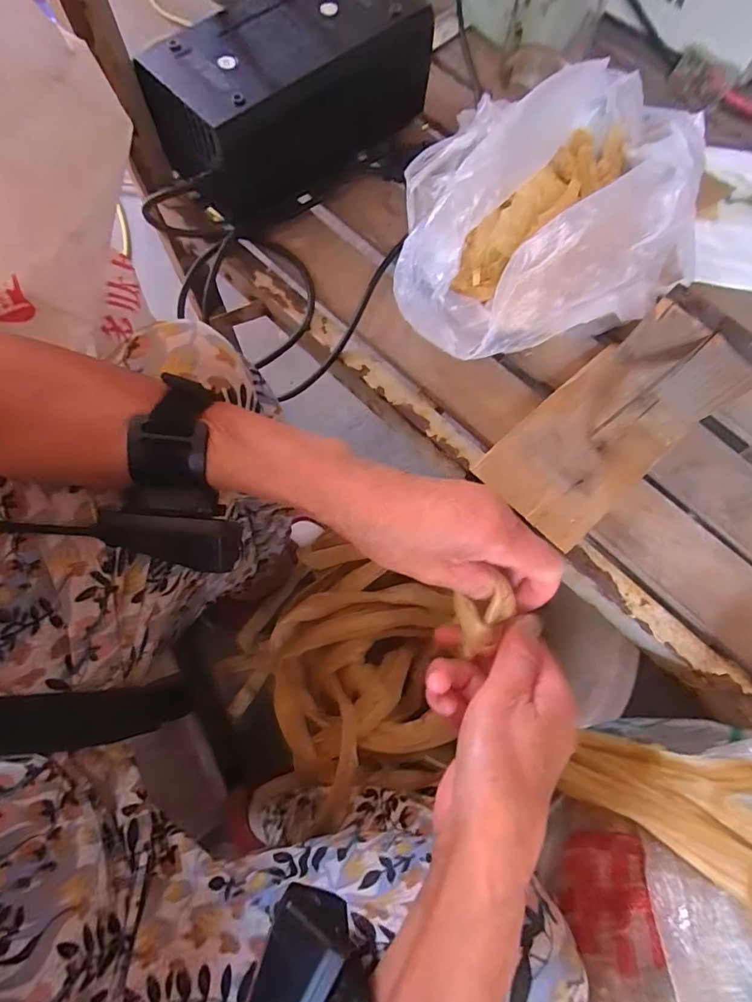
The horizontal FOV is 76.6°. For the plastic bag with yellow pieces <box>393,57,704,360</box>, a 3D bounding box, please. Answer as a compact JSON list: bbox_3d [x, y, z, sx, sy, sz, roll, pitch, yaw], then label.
[{"bbox_3d":[0.119,-0.221,0.354,0.226,0.075,0.201,-15,73,-5],"label":"plastic bag with yellow pieces"}]

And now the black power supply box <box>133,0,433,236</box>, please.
[{"bbox_3d":[-0.068,-0.332,0.394,0.105,0.093,0.221,44,77,12],"label":"black power supply box"}]

